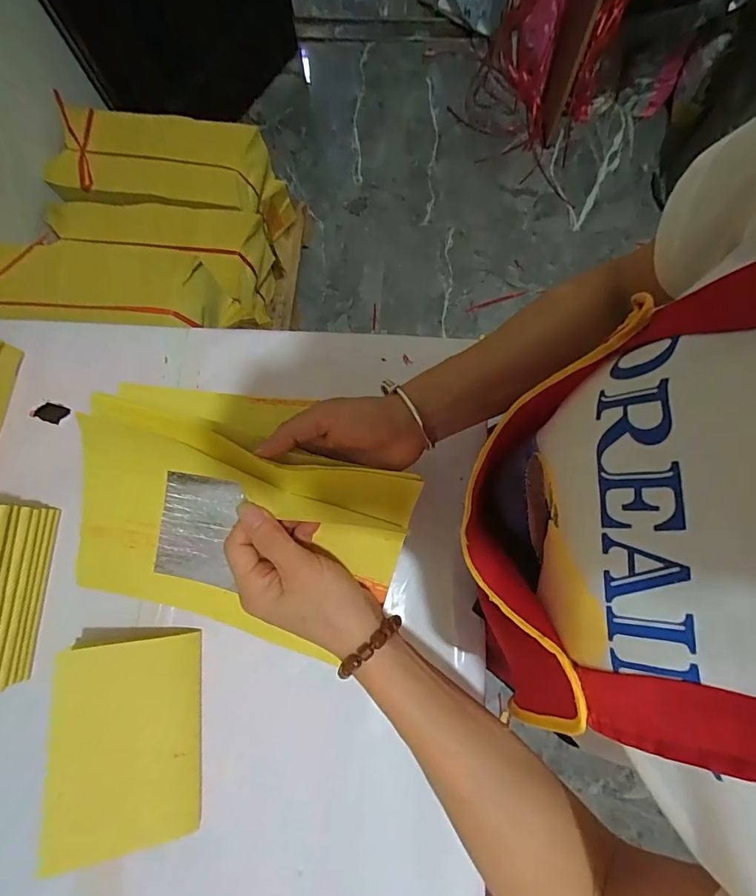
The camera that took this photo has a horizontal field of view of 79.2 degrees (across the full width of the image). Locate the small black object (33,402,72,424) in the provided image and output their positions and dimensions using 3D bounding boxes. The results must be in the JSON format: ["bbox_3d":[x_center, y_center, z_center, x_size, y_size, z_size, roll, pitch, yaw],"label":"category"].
[{"bbox_3d":[-0.341,-0.037,0.478,0.037,0.005,0.020,14,77,6],"label":"small black object"}]

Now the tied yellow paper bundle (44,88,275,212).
[{"bbox_3d":[-0.547,-0.693,1.127,0.505,0.133,0.235,7,77,5],"label":"tied yellow paper bundle"}]

